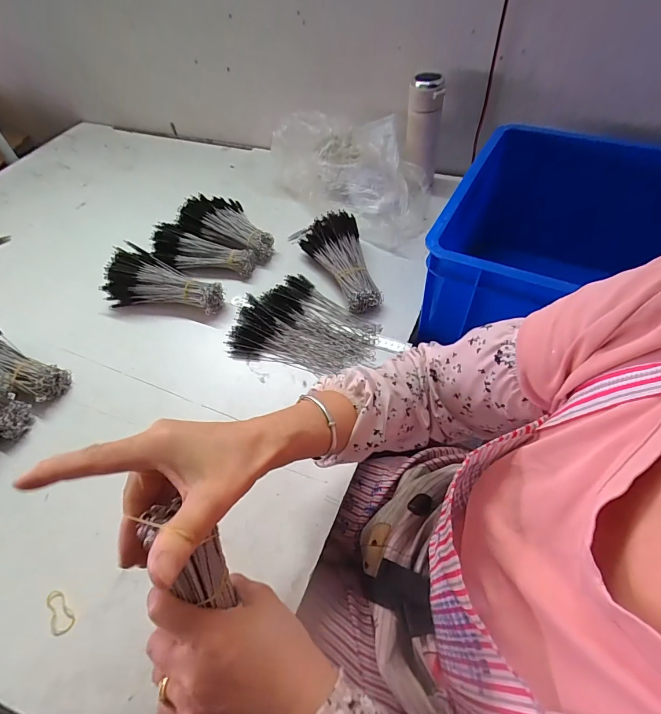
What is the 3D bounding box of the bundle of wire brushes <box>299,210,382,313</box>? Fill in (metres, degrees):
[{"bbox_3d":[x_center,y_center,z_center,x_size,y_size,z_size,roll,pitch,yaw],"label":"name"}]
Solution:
[{"bbox_3d":[0.014,-0.172,0.674,0.103,0.066,0.219,-13,53,-5],"label":"bundle of wire brushes"}]

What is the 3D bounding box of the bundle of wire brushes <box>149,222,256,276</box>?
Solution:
[{"bbox_3d":[-0.246,-0.195,0.732,0.207,0.066,0.075,16,56,16],"label":"bundle of wire brushes"}]

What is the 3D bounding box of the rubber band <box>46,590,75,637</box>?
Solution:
[{"bbox_3d":[-0.303,0.284,0.422,0.048,0.004,0.024,40,60,22],"label":"rubber band"}]

